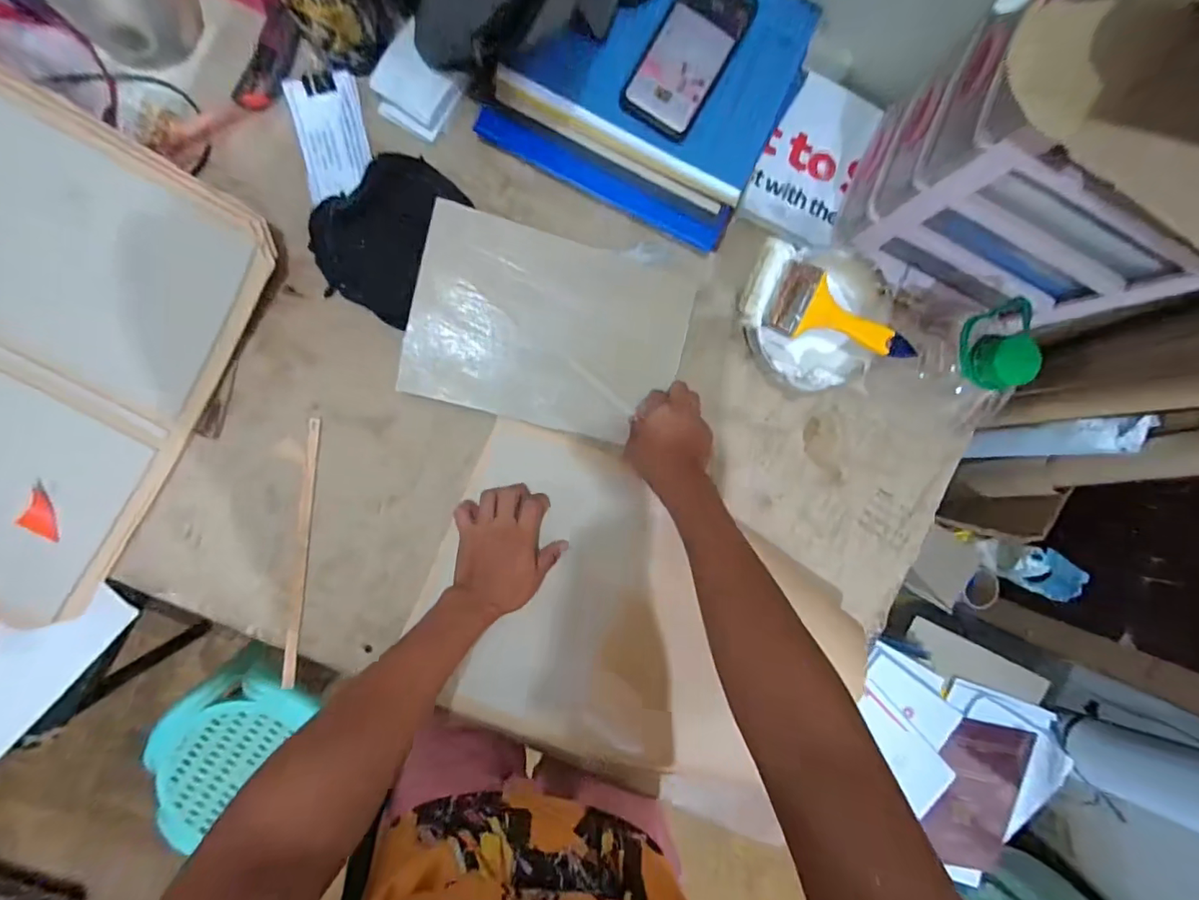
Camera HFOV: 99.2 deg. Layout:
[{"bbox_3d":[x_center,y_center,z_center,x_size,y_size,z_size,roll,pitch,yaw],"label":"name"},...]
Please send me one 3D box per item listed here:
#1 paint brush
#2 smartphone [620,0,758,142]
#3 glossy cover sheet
[{"bbox_3d":[0.258,-0.137,0.535,0.175,0.031,0.068,16,92,-7],"label":"paint brush"},{"bbox_3d":[0.092,-0.407,0.524,0.078,0.011,0.164,29,94,-12],"label":"smartphone"},{"bbox_3d":[-0.053,-0.130,0.564,0.292,0.009,0.202,13,95,-11],"label":"glossy cover sheet"}]

